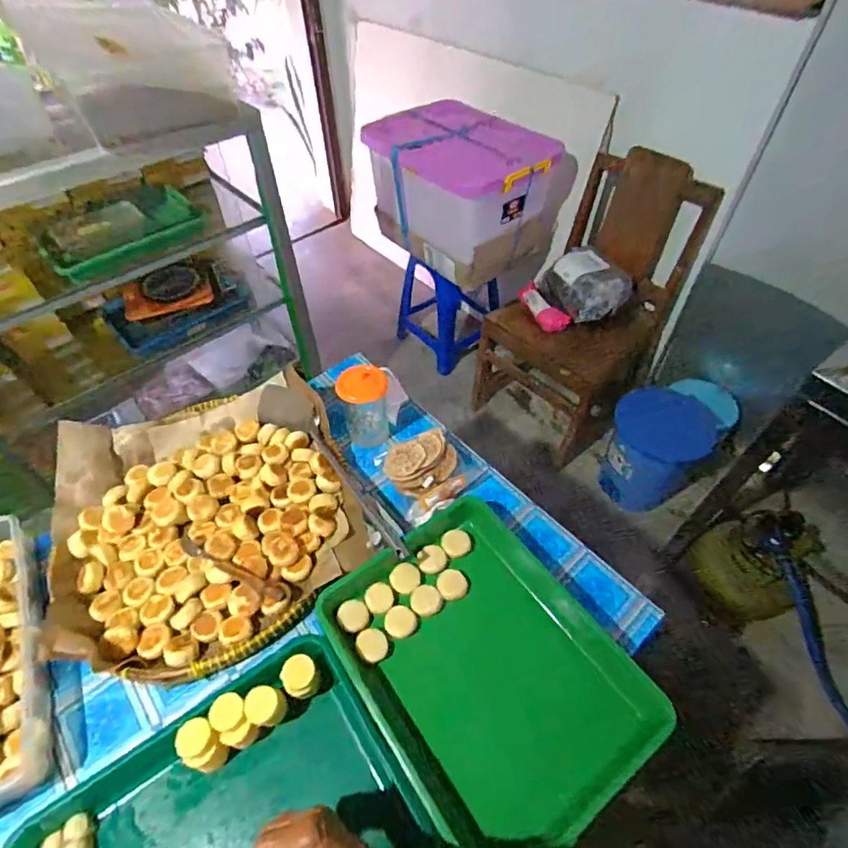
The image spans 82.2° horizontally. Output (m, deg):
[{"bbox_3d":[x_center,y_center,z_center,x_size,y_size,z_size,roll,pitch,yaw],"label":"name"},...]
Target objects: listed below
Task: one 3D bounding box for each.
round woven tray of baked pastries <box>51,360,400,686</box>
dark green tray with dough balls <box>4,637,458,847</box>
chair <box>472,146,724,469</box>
[{"bbox_3d":[-0.322,0.126,0.719,0.428,0.081,0.428,-25,54,-18],"label":"round woven tray of baked pastries"},{"bbox_3d":[-0.198,0.427,0.487,0.359,0.062,0.284,-29,56,-21],"label":"dark green tray with dough balls"},{"bbox_3d":[0.528,-0.376,1.631,0.513,0.806,0.501,33,58,25],"label":"chair"}]

